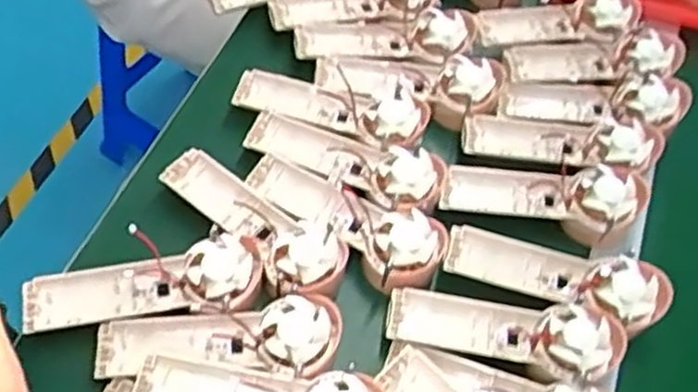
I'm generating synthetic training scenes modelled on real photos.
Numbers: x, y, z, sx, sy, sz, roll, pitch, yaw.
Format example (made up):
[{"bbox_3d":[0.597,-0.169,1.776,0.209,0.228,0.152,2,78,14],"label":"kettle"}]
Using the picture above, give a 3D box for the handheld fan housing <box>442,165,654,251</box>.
[{"bbox_3d":[0.169,-0.005,0.645,0.175,0.039,0.063,12,56,0],"label":"handheld fan housing"}]

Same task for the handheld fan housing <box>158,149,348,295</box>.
[{"bbox_3d":[-0.077,0.018,0.595,0.168,0.026,0.059,40,61,18],"label":"handheld fan housing"}]

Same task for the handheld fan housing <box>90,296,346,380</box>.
[{"bbox_3d":[-0.094,0.110,0.535,0.174,0.026,0.057,-3,58,-9],"label":"handheld fan housing"}]

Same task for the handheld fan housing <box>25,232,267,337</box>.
[{"bbox_3d":[-0.153,0.064,0.549,0.175,0.023,0.053,-3,58,-10],"label":"handheld fan housing"}]

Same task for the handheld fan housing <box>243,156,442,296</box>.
[{"bbox_3d":[-0.005,0.017,0.605,0.171,0.029,0.061,28,58,11],"label":"handheld fan housing"}]

